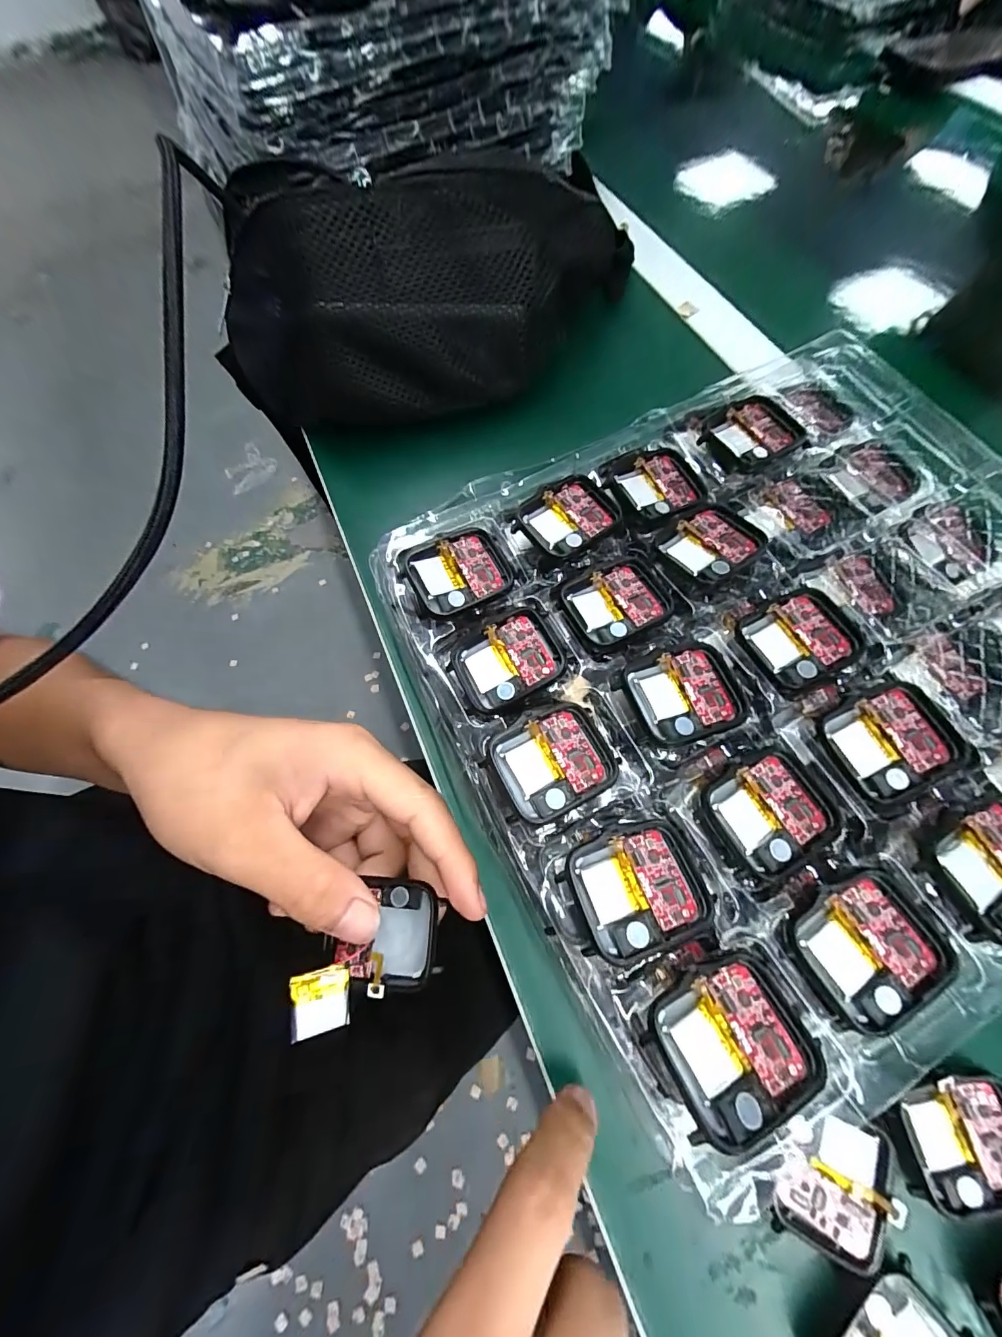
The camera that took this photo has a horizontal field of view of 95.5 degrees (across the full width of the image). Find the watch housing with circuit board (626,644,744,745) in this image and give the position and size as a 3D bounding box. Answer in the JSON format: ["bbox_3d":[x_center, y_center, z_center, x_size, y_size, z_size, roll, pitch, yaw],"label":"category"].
[{"bbox_3d":[0.074,0.009,0.181,0.041,0.005,0.037,-17,68,-4],"label":"watch housing with circuit board"}]

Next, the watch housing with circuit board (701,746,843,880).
[{"bbox_3d":[0.099,0.052,0.166,0.042,0.005,0.037,-25,69,-8],"label":"watch housing with circuit board"}]

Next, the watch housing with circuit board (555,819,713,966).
[{"bbox_3d":[0.046,0.075,0.154,0.043,0.007,0.037,-19,68,-5],"label":"watch housing with circuit board"}]

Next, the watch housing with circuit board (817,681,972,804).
[{"bbox_3d":[0.149,0.027,0.173,0.043,0.006,0.037,-21,68,-6],"label":"watch housing with circuit board"}]

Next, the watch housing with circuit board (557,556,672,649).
[{"bbox_3d":[0.052,-0.030,0.204,0.043,0.006,0.037,-23,68,-7],"label":"watch housing with circuit board"}]

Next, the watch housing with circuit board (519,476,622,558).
[{"bbox_3d":[0.033,-0.072,0.217,0.039,0.007,0.036,-30,69,-10],"label":"watch housing with circuit board"}]

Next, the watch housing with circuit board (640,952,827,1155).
[{"bbox_3d":[0.070,0.111,0.136,0.045,0.006,0.038,-20,51,-14],"label":"watch housing with circuit board"}]

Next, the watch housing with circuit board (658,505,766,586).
[{"bbox_3d":[0.096,-0.056,0.206,0.042,0.009,0.035,-40,71,-13],"label":"watch housing with circuit board"}]

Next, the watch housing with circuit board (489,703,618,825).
[{"bbox_3d":[0.020,0.035,0.173,0.043,0.007,0.037,-24,68,-7],"label":"watch housing with circuit board"}]

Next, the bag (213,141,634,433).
[{"bbox_3d":[-0.048,-0.237,0.287,0.288,0.095,0.110,-7,67,0],"label":"bag"}]

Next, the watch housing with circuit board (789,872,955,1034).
[{"bbox_3d":[0.121,0.091,0.148,0.044,0.006,0.037,-27,69,-8],"label":"watch housing with circuit board"}]

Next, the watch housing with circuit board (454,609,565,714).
[{"bbox_3d":[0.003,-0.002,0.195,0.043,0.013,0.035,-24,68,-7],"label":"watch housing with circuit board"}]

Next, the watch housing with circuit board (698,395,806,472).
[{"bbox_3d":[0.129,-0.120,0.232,0.046,0.007,0.036,-23,68,-7],"label":"watch housing with circuit board"}]

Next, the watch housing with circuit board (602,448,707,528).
[{"bbox_3d":[0.078,-0.090,0.227,0.047,0.009,0.042,-15,68,-3],"label":"watch housing with circuit board"}]

